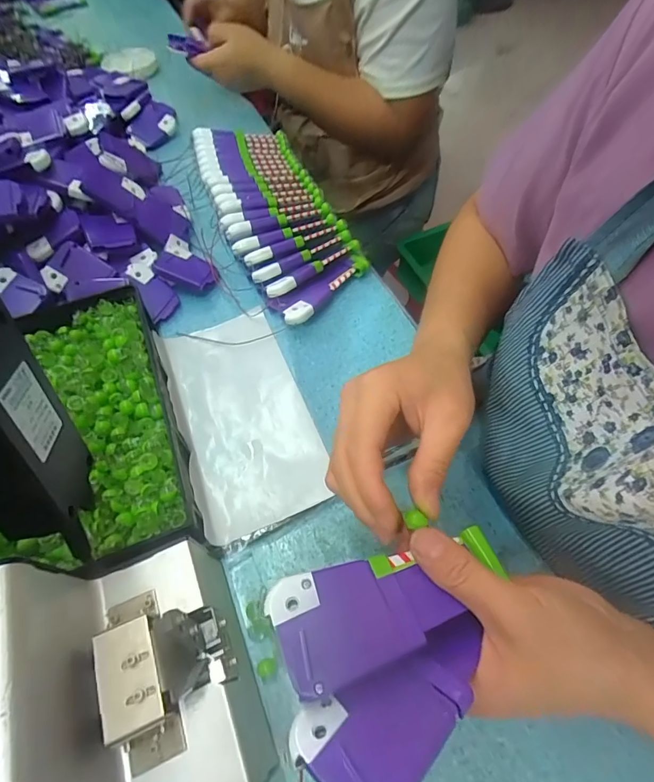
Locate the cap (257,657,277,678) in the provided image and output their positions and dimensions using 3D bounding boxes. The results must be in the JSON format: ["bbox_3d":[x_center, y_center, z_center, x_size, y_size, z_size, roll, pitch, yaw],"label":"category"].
[{"bbox_3d":[-0.038,0.177,0.271,0.012,0.009,0.010,-15,60,-7],"label":"cap"}]

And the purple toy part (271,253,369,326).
[{"bbox_3d":[-0.003,-0.107,0.428,0.034,0.024,0.112,38,67,23],"label":"purple toy part"}]

